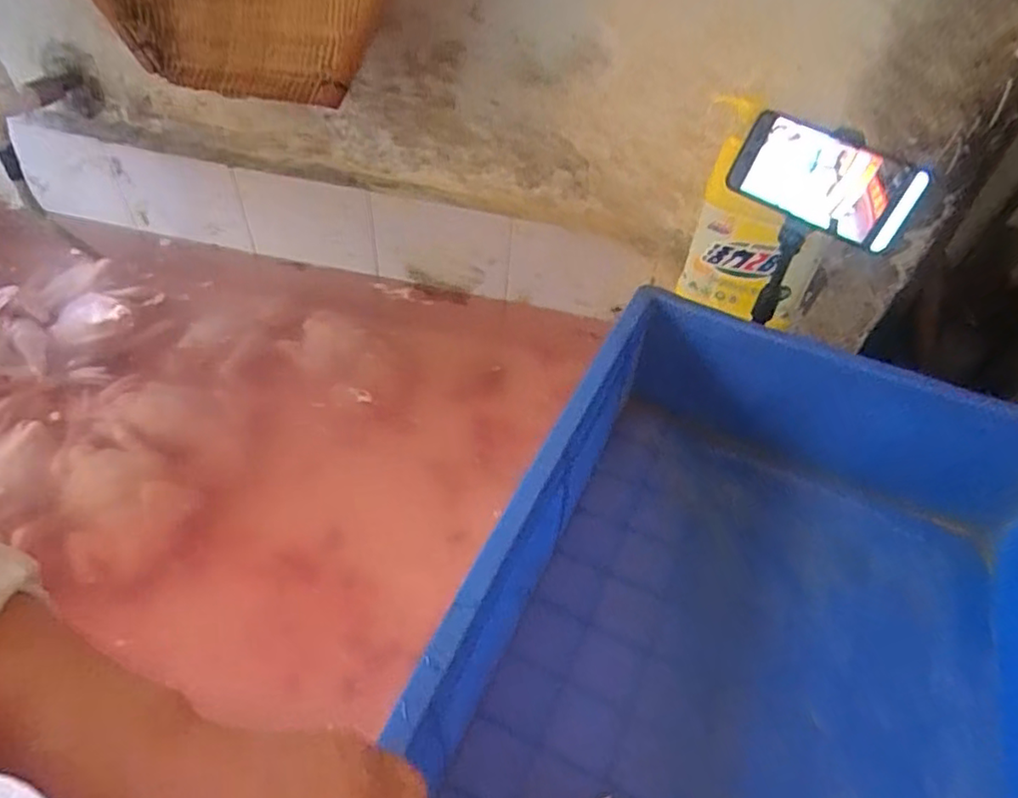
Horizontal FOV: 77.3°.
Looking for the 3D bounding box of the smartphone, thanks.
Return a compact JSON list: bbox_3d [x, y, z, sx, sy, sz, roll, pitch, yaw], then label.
[{"bbox_3d":[0.292,-0.206,0.598,0.163,0.083,0.014,35,27,28],"label":"smartphone"}]

